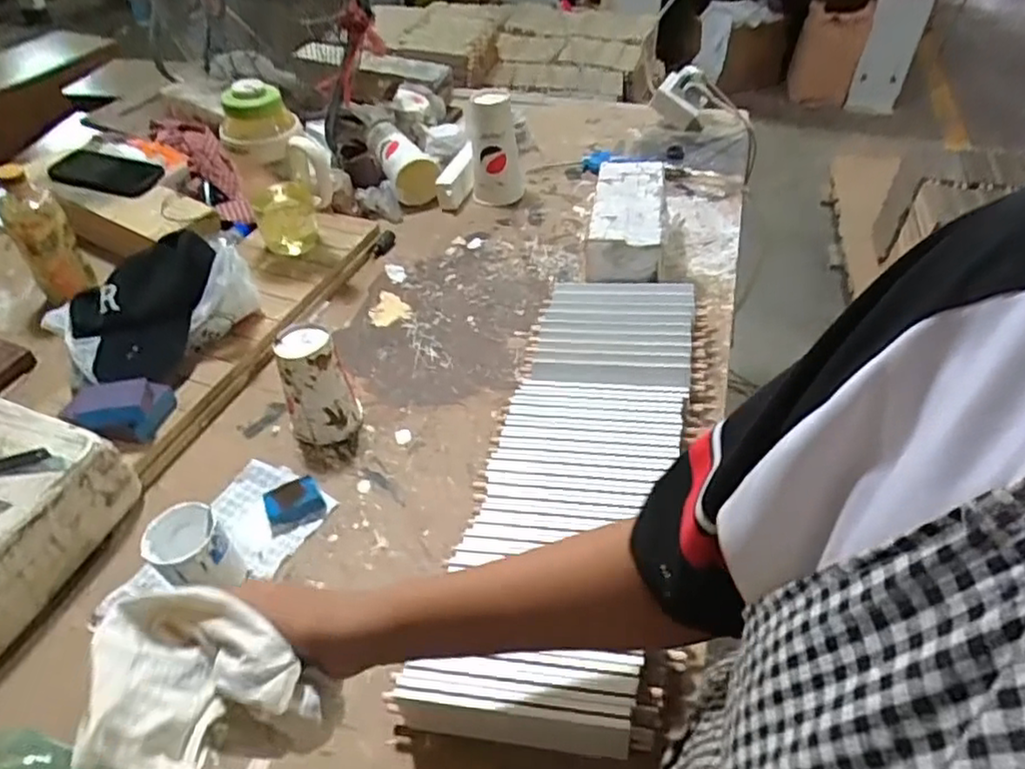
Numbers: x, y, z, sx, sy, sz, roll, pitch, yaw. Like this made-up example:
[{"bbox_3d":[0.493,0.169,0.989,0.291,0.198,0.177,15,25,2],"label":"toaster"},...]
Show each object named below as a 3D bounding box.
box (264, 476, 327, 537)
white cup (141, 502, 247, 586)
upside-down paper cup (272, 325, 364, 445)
[{"bbox_3d":[-0.226,0.123,0.702,0.057,0.027,0.042,-18,46,-18],"label":"box"},{"bbox_3d":[-0.292,0.160,0.621,0.064,0.077,0.070,-33,53,-27],"label":"white cup"},{"bbox_3d":[-0.217,0.002,0.756,0.076,0.117,0.071,-16,47,-14],"label":"upside-down paper cup"}]

